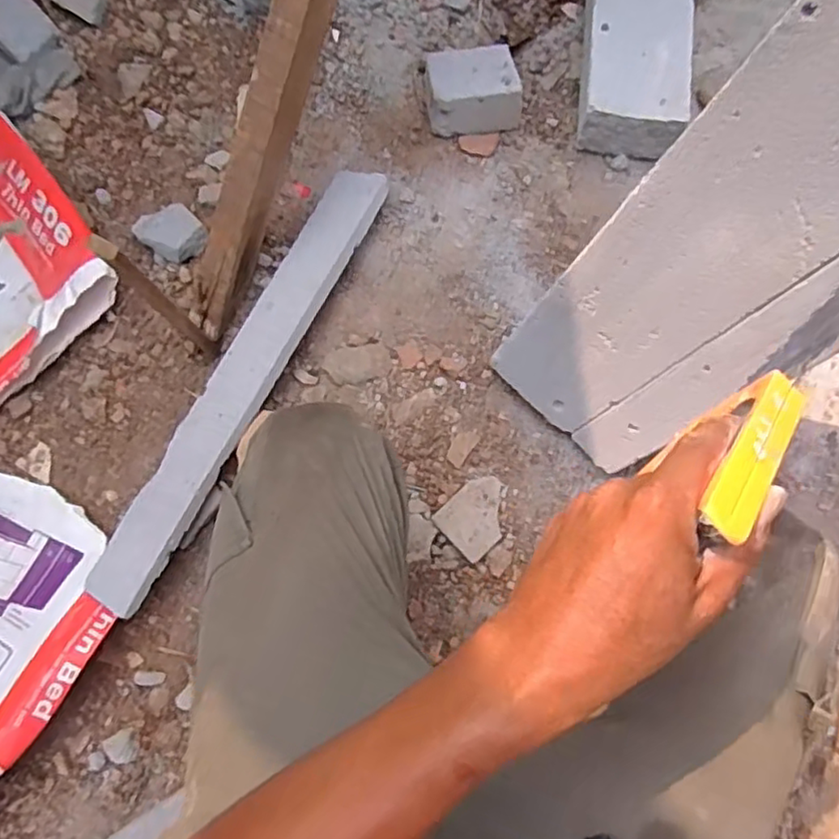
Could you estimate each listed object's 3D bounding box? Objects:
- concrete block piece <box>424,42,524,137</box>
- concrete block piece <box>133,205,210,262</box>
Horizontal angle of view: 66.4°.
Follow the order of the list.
[{"bbox_3d":[0.068,-0.423,0.831,0.117,0.079,0.085,-15,80,-3],"label":"concrete block piece"},{"bbox_3d":[-0.318,-0.241,0.822,0.070,0.034,0.083,-44,83,-8],"label":"concrete block piece"}]

